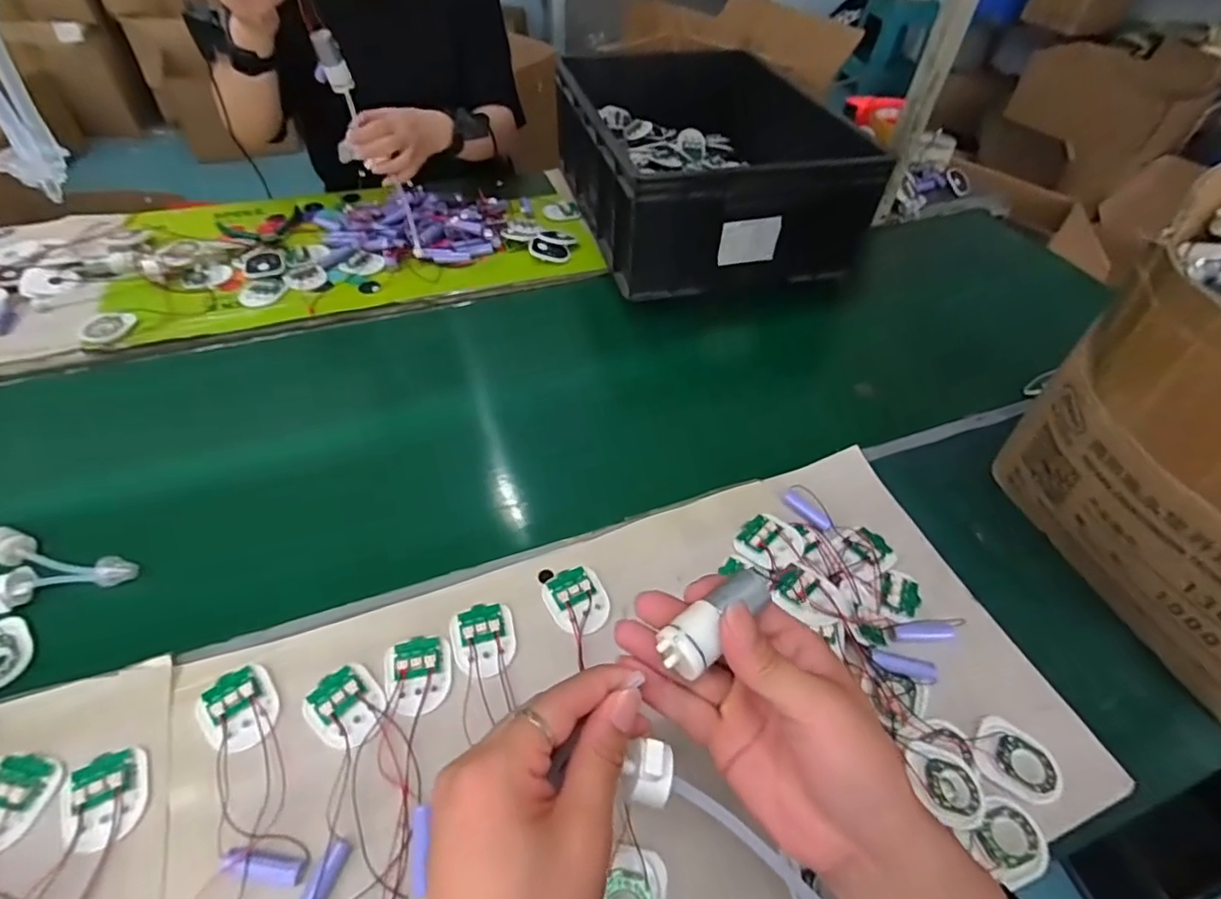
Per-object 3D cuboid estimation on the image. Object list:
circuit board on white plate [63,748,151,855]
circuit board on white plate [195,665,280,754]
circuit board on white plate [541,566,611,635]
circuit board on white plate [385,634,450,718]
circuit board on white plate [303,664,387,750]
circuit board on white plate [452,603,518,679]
[{"bbox_3d":[-0.332,0.229,0.388,0.046,0.007,0.058,-21,54,-21],"label":"circuit board on white plate"},{"bbox_3d":[-0.267,0.187,0.425,0.048,0.010,0.061,-35,59,-29],"label":"circuit board on white plate"},{"bbox_3d":[-0.027,0.125,0.490,0.047,0.009,0.056,-22,54,-21],"label":"circuit board on white plate"},{"bbox_3d":[-0.146,0.170,0.446,0.048,0.009,0.057,-9,50,-12],"label":"circuit board on white plate"},{"bbox_3d":[-0.191,0.186,0.428,0.058,0.008,0.049,38,57,26],"label":"circuit board on white plate"},{"bbox_3d":[-0.099,0.150,0.466,0.047,0.008,0.058,-10,50,-12],"label":"circuit board on white plate"}]

